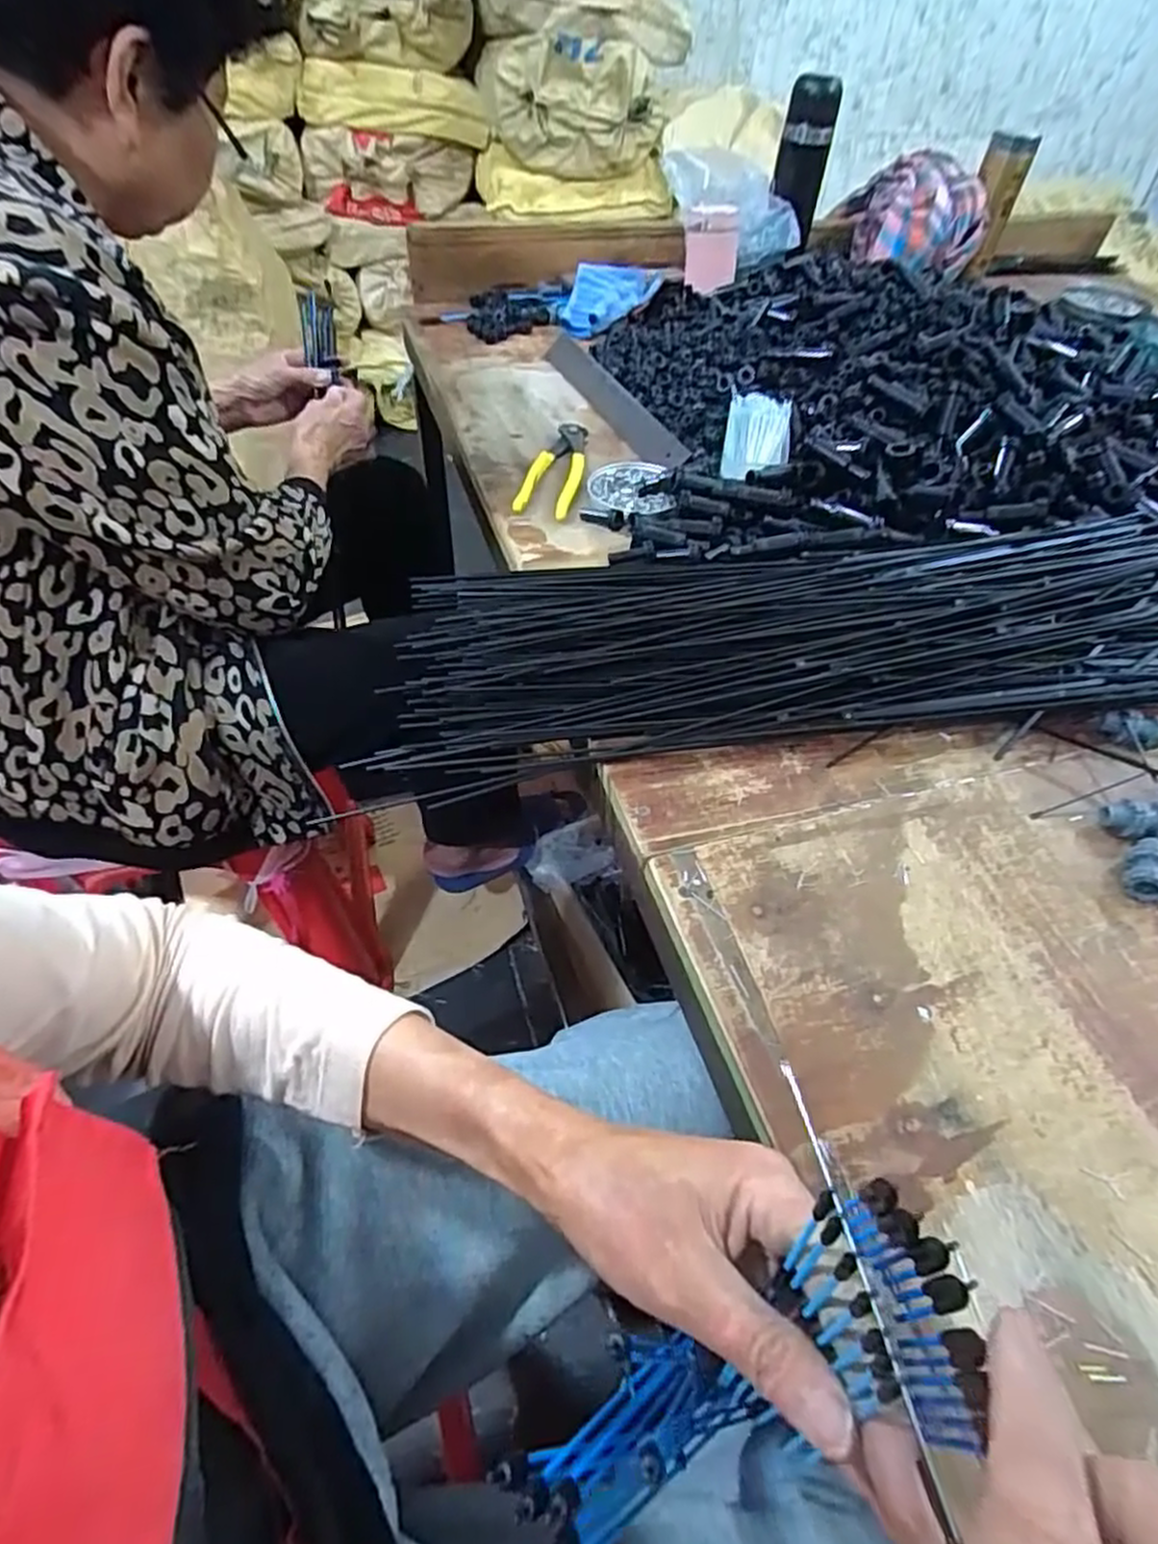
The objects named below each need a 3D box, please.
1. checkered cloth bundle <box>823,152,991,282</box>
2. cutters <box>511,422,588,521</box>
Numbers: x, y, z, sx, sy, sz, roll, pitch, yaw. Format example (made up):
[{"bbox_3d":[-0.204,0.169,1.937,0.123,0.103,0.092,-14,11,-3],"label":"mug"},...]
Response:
[{"bbox_3d":[0.454,-0.781,1.015,0.212,0.108,0.126,28,53,18],"label":"checkered cloth bundle"},{"bbox_3d":[-0.021,-0.300,0.707,0.051,0.017,0.159,11,50,5],"label":"cutters"}]

